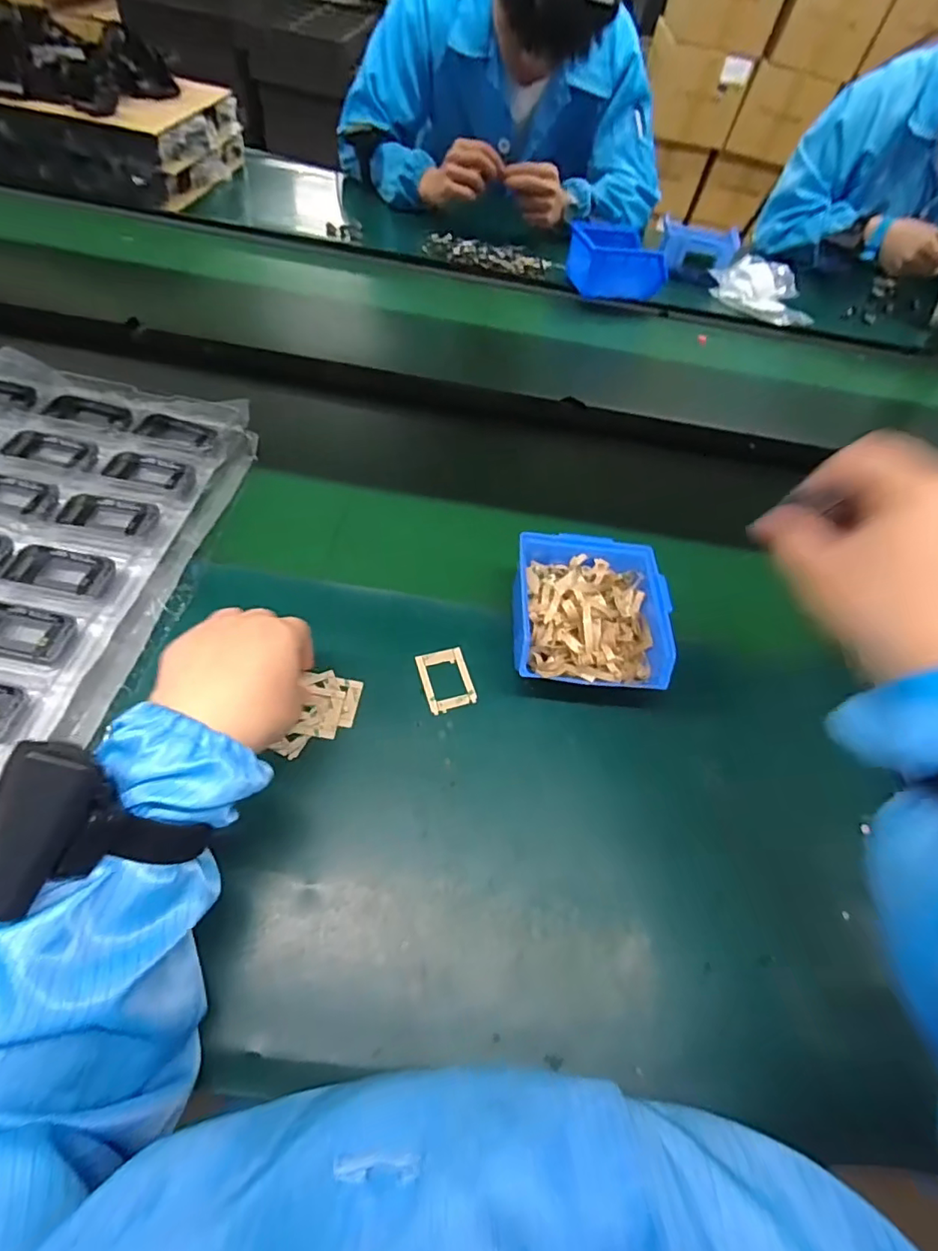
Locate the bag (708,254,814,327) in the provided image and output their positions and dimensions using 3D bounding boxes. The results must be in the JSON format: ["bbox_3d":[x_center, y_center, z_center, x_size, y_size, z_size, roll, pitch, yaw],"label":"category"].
[{"bbox_3d":[0.510,-0.575,0.949,0.145,0.038,0.187,-18,61,-20],"label":"bag"}]

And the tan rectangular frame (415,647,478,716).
[{"bbox_3d":[-0.019,0.045,0.465,0.040,0.004,0.055,-12,59,-16],"label":"tan rectangular frame"}]

